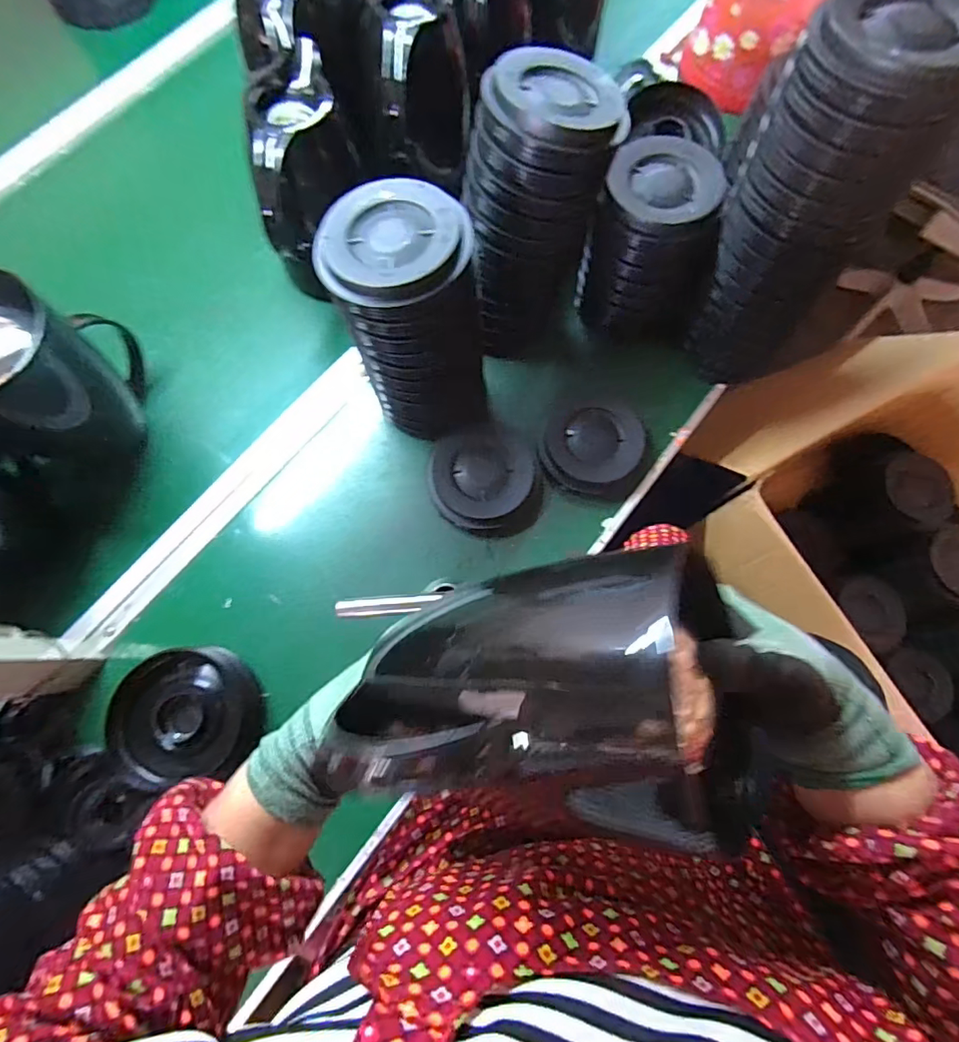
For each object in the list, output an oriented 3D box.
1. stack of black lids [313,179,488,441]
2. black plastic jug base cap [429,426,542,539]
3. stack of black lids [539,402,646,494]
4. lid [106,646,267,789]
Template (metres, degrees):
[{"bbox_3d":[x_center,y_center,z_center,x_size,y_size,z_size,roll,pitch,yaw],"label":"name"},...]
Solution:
[{"bbox_3d":[-0.061,-0.182,0.491,0.123,0.221,0.124,-11,75,-3],"label":"stack of black lids"},{"bbox_3d":[0.006,-0.043,0.553,0.112,0.026,0.120,0,75,0],"label":"black plastic jug base cap"},{"bbox_3d":[0.124,-0.083,0.568,0.119,0.027,0.105,-35,77,-9],"label":"stack of black lids"},{"bbox_3d":[-0.271,0.180,0.482,0.134,0.038,0.113,-7,75,-2],"label":"lid"}]

